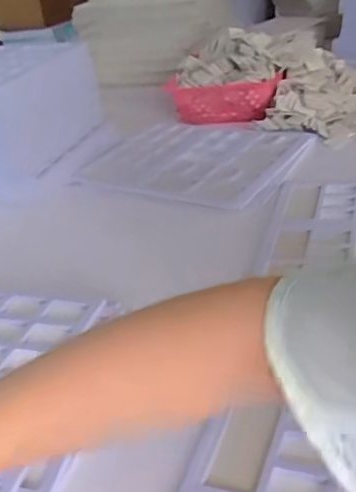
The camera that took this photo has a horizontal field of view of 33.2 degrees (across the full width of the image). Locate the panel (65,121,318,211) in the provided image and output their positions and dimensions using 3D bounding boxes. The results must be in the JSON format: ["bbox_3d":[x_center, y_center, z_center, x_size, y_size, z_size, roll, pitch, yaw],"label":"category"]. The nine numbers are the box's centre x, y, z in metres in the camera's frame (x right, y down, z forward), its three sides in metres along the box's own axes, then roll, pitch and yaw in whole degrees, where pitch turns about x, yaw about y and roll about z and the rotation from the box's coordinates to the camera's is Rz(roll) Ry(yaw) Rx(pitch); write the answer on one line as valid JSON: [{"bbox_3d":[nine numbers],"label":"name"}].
[{"bbox_3d":[0.036,-0.200,1.353,0.462,0.045,0.393,11,34,29],"label":"panel"}]

